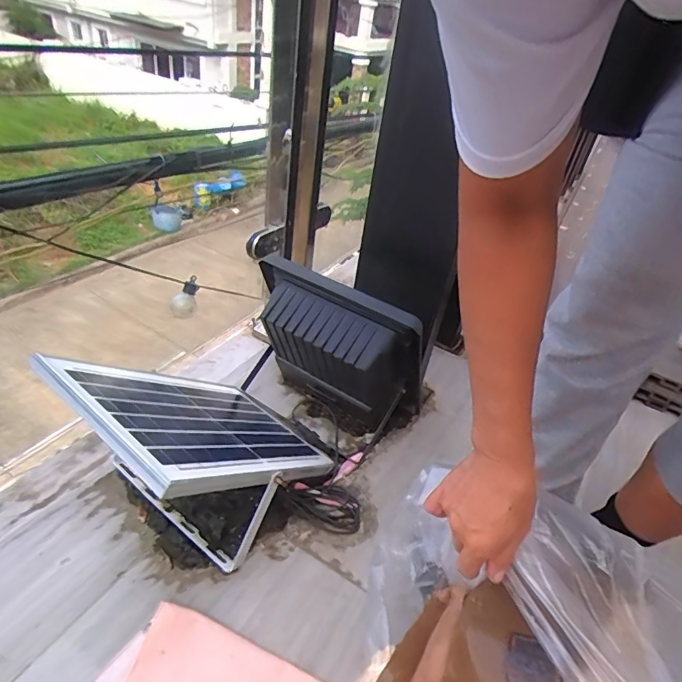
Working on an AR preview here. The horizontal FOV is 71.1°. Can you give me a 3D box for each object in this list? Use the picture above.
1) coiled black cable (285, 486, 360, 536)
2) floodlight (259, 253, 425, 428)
[{"bbox_3d":[-0.019,0.222,0.655,0.100,0.019,0.056,26,41,22],"label":"coiled black cable"},{"bbox_3d":[-0.018,0.021,0.744,0.267,0.226,0.109,25,41,22],"label":"floodlight"}]

